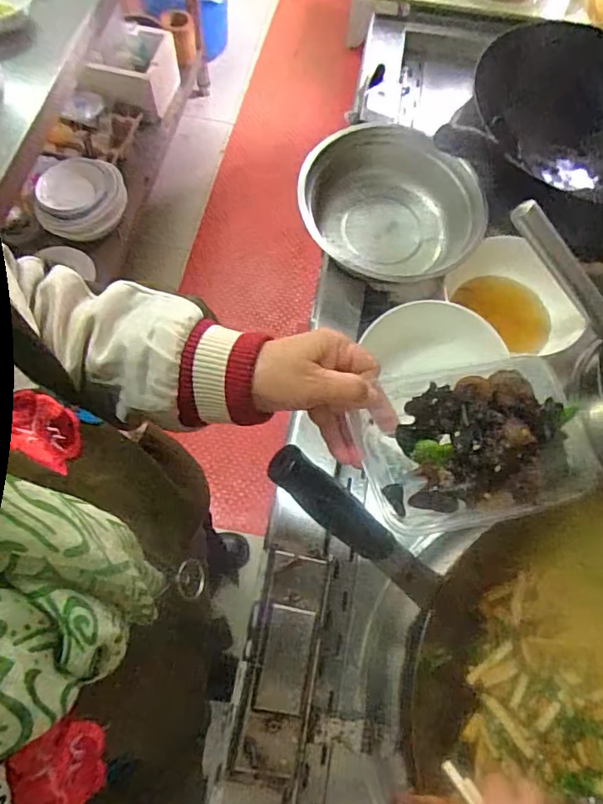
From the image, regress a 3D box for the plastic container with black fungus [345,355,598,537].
[{"bbox_3d":[0.121,0.031,0.393,0.145,0.048,0.110,-9,68,-5],"label":"plastic container with black fungus"}]

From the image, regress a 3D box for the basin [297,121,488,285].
[{"bbox_3d":[0.126,-0.276,0.770,0.236,0.113,0.232,1,68,-2],"label":"basin"}]

